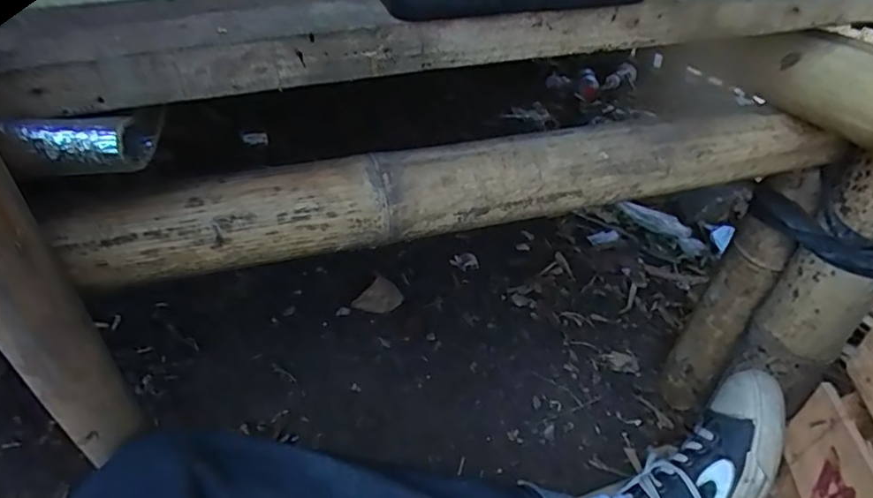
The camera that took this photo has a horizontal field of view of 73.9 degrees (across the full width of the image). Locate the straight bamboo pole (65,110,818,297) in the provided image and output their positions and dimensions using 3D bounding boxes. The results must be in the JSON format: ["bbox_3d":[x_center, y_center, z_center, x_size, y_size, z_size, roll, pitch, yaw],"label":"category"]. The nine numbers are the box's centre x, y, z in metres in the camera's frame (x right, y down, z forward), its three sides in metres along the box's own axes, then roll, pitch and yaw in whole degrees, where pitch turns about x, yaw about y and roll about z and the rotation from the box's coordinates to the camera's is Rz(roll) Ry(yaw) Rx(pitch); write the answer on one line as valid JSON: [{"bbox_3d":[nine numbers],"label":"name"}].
[{"bbox_3d":[0.055,-0.054,0.449,0.605,0.059,0.047,-12,40,-15],"label":"straight bamboo pole"}]

